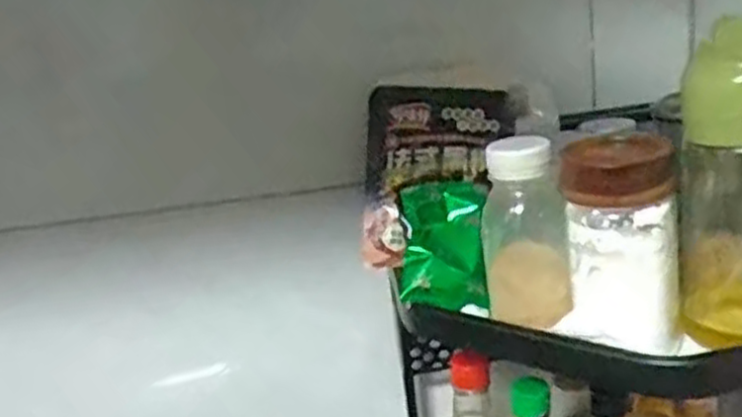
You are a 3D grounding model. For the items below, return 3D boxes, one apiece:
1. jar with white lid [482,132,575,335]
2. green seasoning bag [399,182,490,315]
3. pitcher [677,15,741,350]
[{"bbox_3d":[0.099,0.020,0.486,0.053,0.124,0.046,-4,18,8],"label":"jar with white lid"},{"bbox_3d":[0.053,0.023,0.555,0.062,0.094,0.022,9,-20,-11],"label":"green seasoning bag"},{"bbox_3d":[0.216,-0.005,0.443,0.068,0.192,0.106,0,19,22],"label":"pitcher"}]

